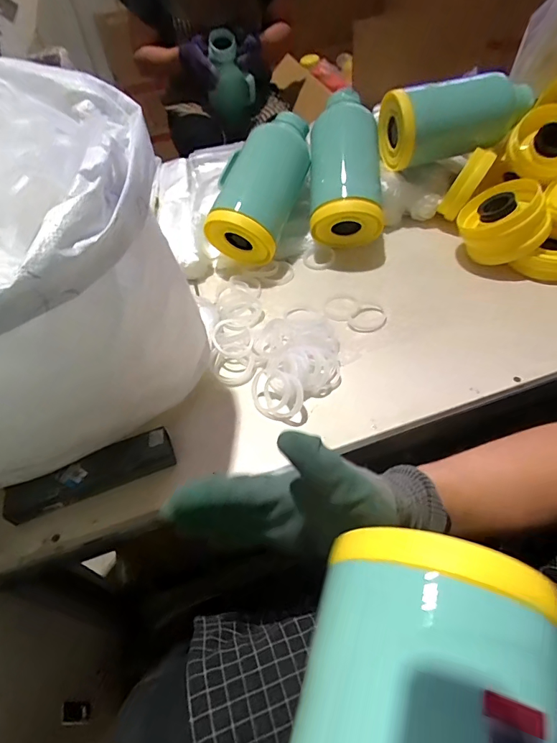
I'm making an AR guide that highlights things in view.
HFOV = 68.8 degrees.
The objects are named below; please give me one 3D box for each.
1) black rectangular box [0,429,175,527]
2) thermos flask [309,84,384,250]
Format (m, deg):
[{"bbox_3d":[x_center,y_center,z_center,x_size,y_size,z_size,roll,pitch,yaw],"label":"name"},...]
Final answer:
[{"bbox_3d":[-0.227,0.126,0.501,0.192,0.036,0.041,-22,52,-12],"label":"black rectangular box"},{"bbox_3d":[0.126,-0.387,0.773,0.130,0.130,0.277,0,84,6],"label":"thermos flask"}]

